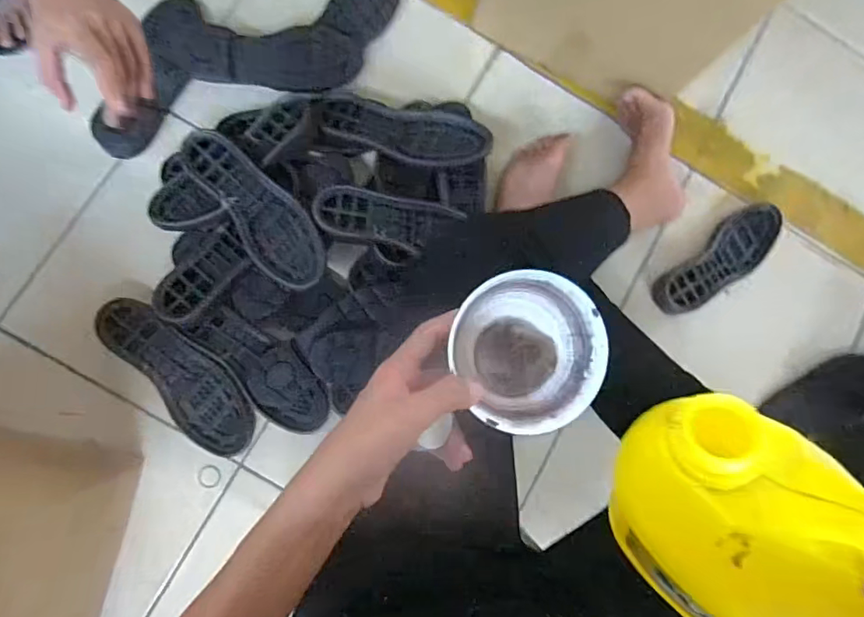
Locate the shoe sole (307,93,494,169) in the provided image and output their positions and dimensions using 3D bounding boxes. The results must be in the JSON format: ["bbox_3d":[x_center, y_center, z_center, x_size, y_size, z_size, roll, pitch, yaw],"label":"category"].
[{"bbox_3d":[-0.046,-0.270,0.801,0.269,0.066,0.095,6,84,-8],"label":"shoe sole"}]

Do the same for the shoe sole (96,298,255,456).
[{"bbox_3d":[-0.362,0.094,0.746,0.096,0.032,0.274,-39,91,-10],"label":"shoe sole"}]

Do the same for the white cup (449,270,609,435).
[{"bbox_3d":[0.068,0.031,0.386,0.105,0.052,0.112,-30,90,-10],"label":"white cup"}]

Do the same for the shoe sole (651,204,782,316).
[{"bbox_3d":[0.494,-0.082,0.891,0.264,0.022,0.089,-36,91,-10],"label":"shoe sole"}]

